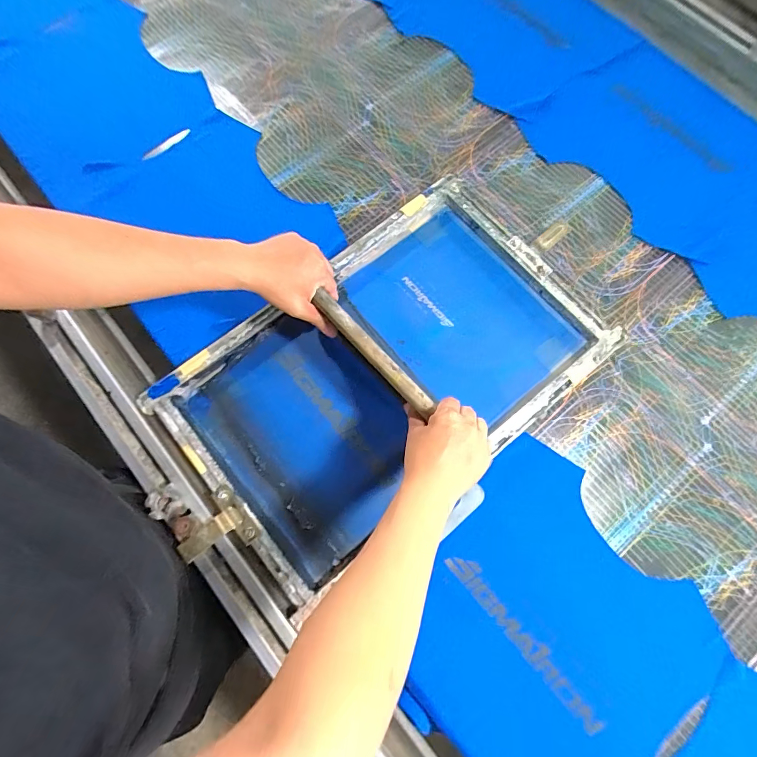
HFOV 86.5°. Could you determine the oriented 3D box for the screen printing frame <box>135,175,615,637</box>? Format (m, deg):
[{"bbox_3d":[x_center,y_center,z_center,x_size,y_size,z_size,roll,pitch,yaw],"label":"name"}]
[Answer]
[{"bbox_3d":[0.016,-0.019,0.620,0.620,0.037,0.391,-37,78,-10],"label":"screen printing frame"}]

